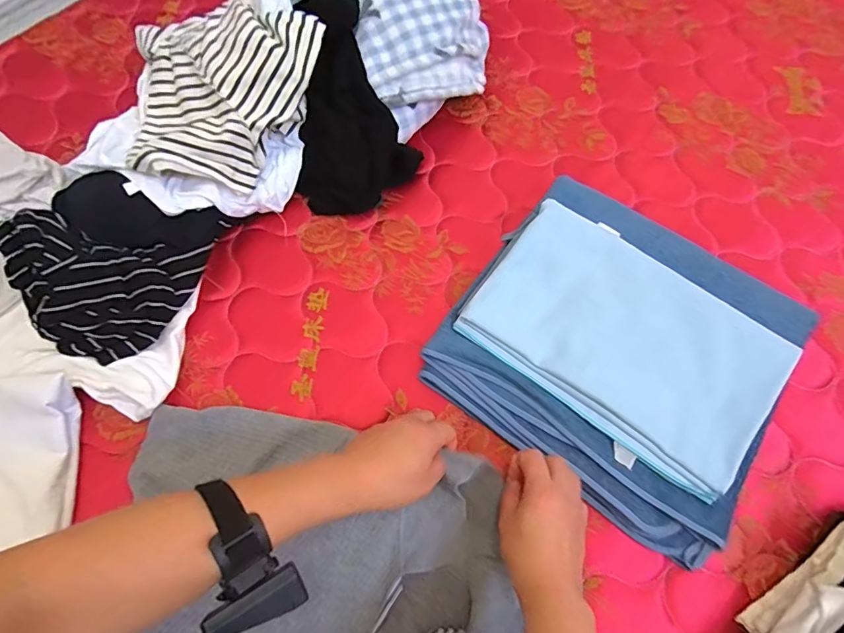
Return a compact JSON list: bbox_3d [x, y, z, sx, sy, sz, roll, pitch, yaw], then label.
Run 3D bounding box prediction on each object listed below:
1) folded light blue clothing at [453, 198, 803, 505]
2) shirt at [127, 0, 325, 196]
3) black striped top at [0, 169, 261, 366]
[{"bbox_3d":[0.219,0.023,0.526,0.310,0.030,0.193,36,72,12],"label":"folded light blue clothing"},{"bbox_3d":[-0.243,-0.273,0.587,0.230,0.094,0.211,0,68,-1],"label":"shirt"},{"bbox_3d":[-0.368,-0.065,0.567,0.193,0.088,0.212,18,69,6],"label":"black striped top"}]

